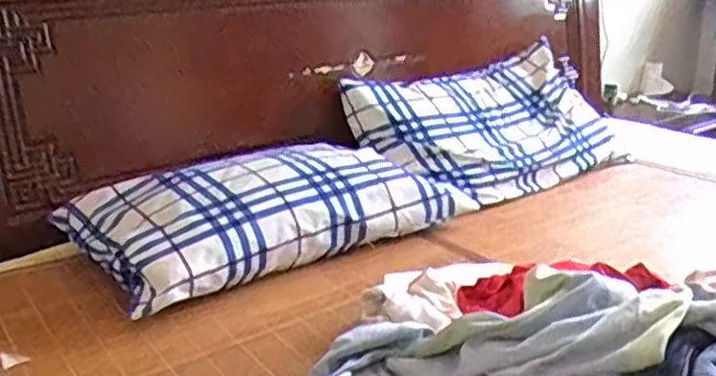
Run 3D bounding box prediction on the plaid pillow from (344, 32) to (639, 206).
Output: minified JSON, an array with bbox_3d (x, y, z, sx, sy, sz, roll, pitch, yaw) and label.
[{"bbox_3d":[0.338,-0.164,1.613,0.706,0.120,0.400,-21,60,-32],"label":"plaid pillow"}]

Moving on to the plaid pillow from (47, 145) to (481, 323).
[{"bbox_3d":[-0.129,0.034,1.225,0.628,0.143,0.281,-16,24,-36],"label":"plaid pillow"}]

